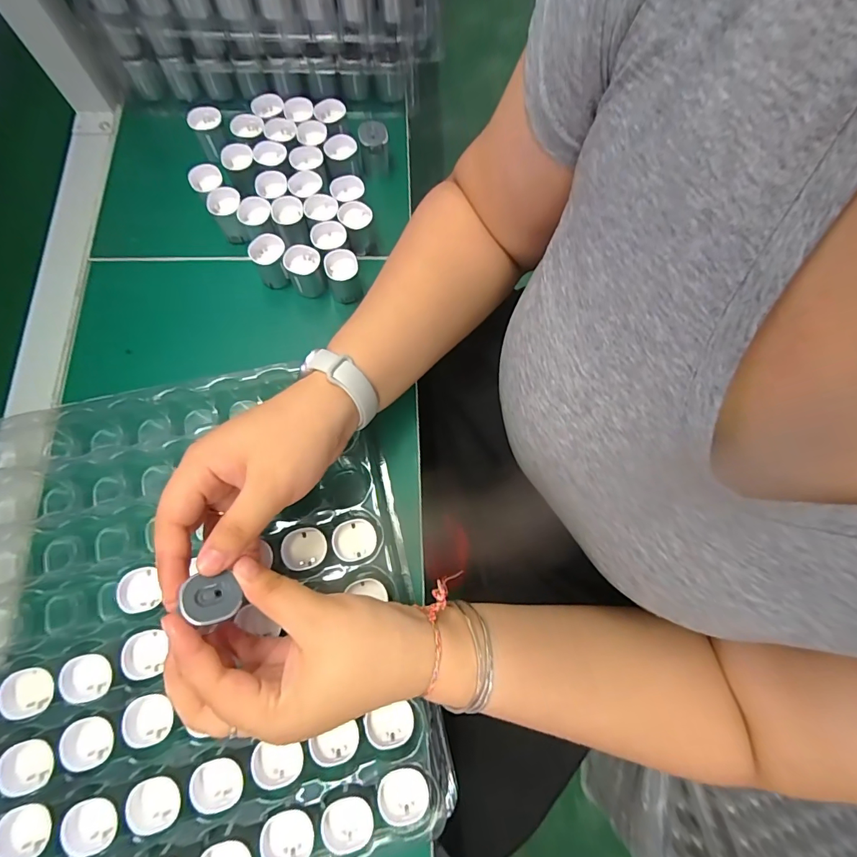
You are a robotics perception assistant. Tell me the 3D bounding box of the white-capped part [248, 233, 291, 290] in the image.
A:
[{"bbox_3d":[-0.141,-0.147,0.382,0.029,0.035,0.032,-11,74,-6],"label":"white-capped part"}]

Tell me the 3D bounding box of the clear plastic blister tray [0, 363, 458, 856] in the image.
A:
[{"bbox_3d":[-0.169,0.122,0.302,0.300,0.047,0.336,-15,74,-7],"label":"clear plastic blister tray"}]

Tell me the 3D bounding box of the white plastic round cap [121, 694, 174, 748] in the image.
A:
[{"bbox_3d":[-0.178,0.184,0.270,0.024,0.014,0.028,-21,75,-8],"label":"white plastic round cap"}]

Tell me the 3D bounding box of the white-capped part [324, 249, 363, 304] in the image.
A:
[{"bbox_3d":[-0.075,-0.135,0.380,0.027,0.035,0.030,-17,74,-7],"label":"white-capped part"}]

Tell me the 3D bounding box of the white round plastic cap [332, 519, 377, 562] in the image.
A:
[{"bbox_3d":[-0.053,0.081,0.309,0.030,0.012,0.028,1,73,-2],"label":"white round plastic cap"}]

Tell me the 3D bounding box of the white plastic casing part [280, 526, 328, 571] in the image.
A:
[{"bbox_3d":[-0.088,0.085,0.304,0.031,0.012,0.028,-12,74,-6],"label":"white plastic casing part"}]

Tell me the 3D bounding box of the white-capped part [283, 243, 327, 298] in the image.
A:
[{"bbox_3d":[-0.108,-0.137,0.378,0.030,0.033,0.033,-14,74,-6],"label":"white-capped part"}]

